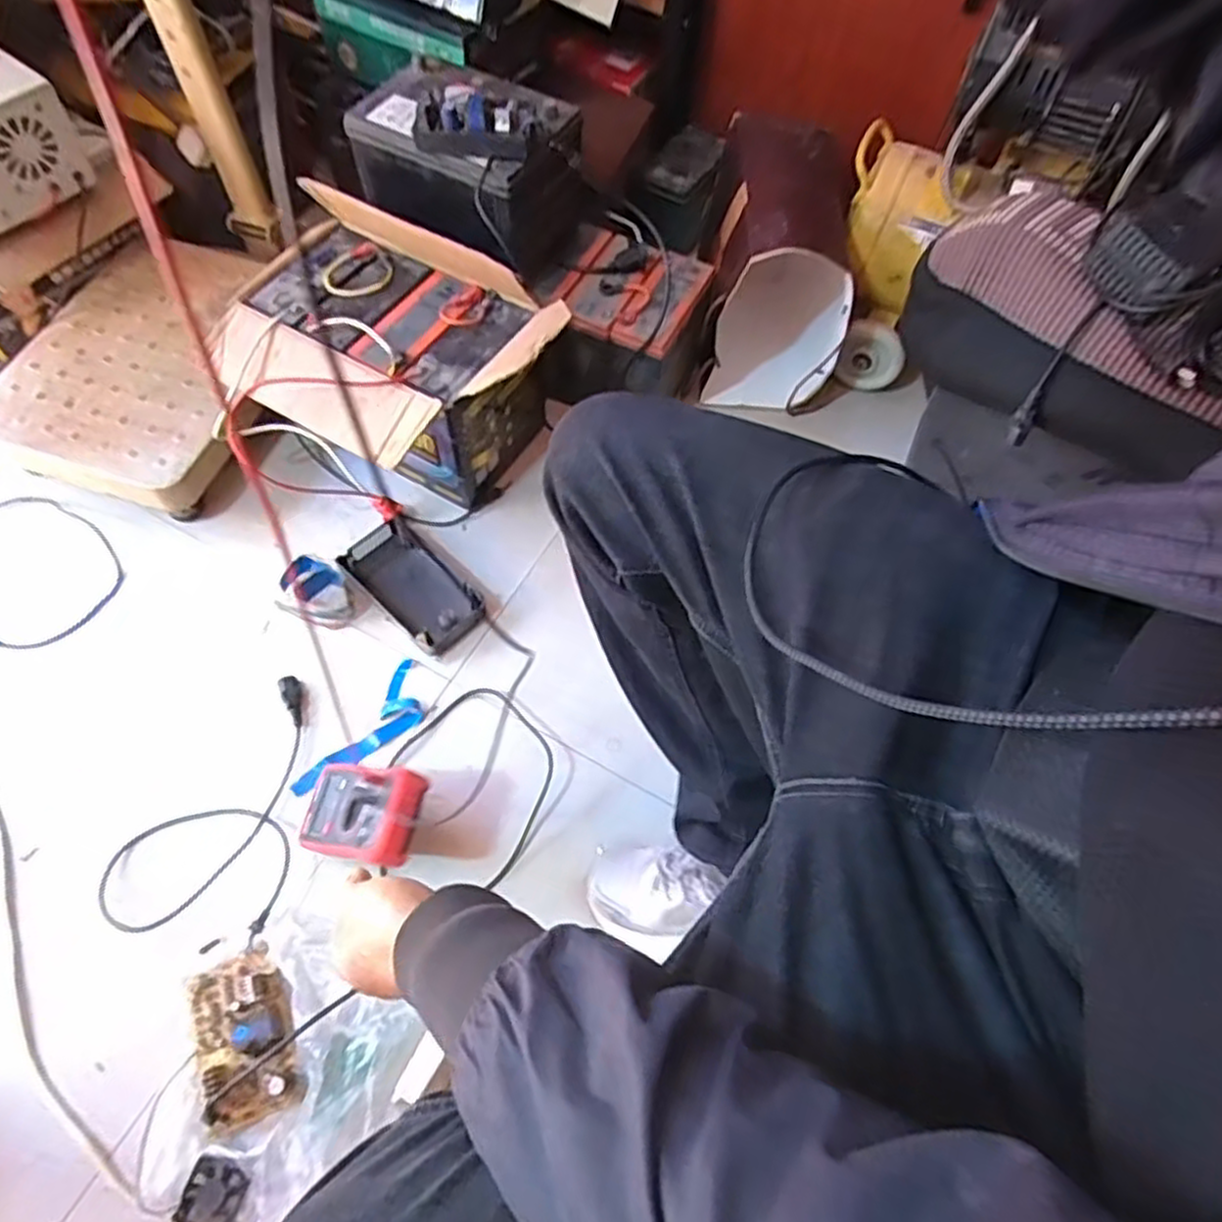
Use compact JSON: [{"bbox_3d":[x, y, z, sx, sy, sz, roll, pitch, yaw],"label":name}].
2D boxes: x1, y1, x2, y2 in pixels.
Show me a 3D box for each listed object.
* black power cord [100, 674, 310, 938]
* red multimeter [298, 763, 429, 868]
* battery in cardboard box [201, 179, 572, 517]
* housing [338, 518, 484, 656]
[{"bbox_3d":[-0.444,0.202,0.838,0.195,0.025,0.282,2,62,-2],"label":"black power cord"},{"bbox_3d":[-0.258,0.202,0.763,0.183,0.052,0.087,-10,50,44],"label":"red multimeter"},{"bbox_3d":[-0.266,-0.306,0.974,0.387,0.276,0.305,28,64,11],"label":"battery in cardboard box"},{"bbox_3d":[-0.255,-0.036,0.975,0.103,0.024,0.195,-40,71,-21],"label":"housing"}]

